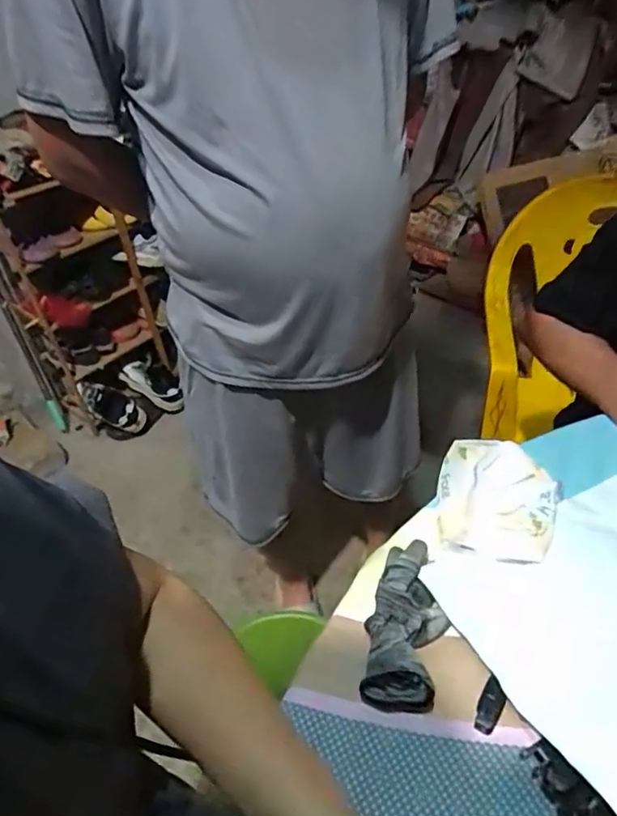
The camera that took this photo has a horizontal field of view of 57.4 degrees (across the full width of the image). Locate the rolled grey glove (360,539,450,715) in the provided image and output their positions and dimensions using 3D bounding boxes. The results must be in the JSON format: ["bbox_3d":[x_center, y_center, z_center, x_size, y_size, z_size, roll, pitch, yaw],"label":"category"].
[{"bbox_3d":[0.088,0.180,0.494,0.065,0.048,0.155,7,42,18],"label":"rolled grey glove"}]

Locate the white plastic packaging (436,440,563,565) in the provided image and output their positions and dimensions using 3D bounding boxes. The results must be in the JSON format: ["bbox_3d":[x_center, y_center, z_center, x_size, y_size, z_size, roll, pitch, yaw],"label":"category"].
[{"bbox_3d":[0.191,0.088,0.578,0.118,0.033,0.137,13,44,24],"label":"white plastic packaging"}]

